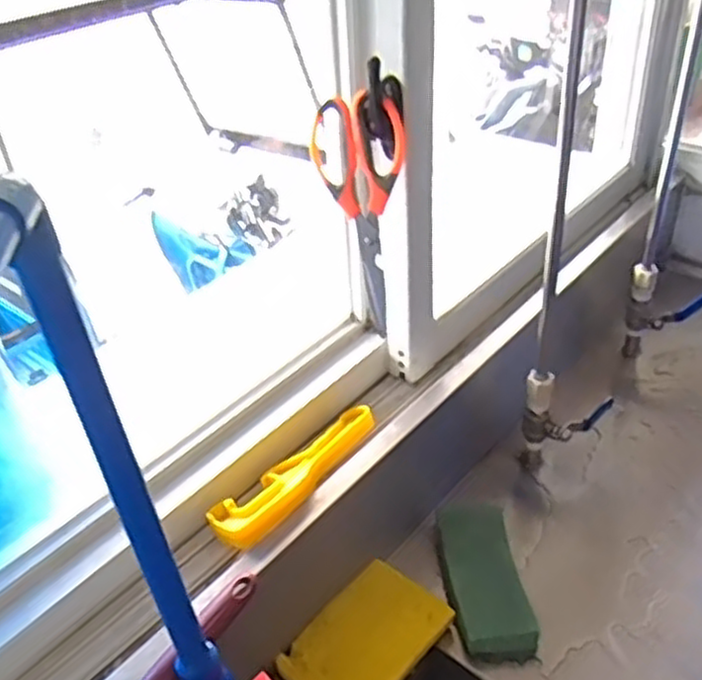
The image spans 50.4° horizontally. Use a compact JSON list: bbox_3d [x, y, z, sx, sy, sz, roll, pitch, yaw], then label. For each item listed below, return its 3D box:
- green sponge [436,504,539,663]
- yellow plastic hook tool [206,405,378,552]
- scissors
[{"bbox_3d":[0.127,0.229,0.730,0.068,0.034,0.160,-7,35,-3],"label":"green sponge"},{"bbox_3d":[-0.044,0.122,0.690,0.051,0.029,0.201,24,44,34],"label":"yellow plastic hook tool"},{"bbox_3d":[0.010,-0.111,0.651,0.078,0.197,0.027,-3,10,3],"label":"scissors"}]

